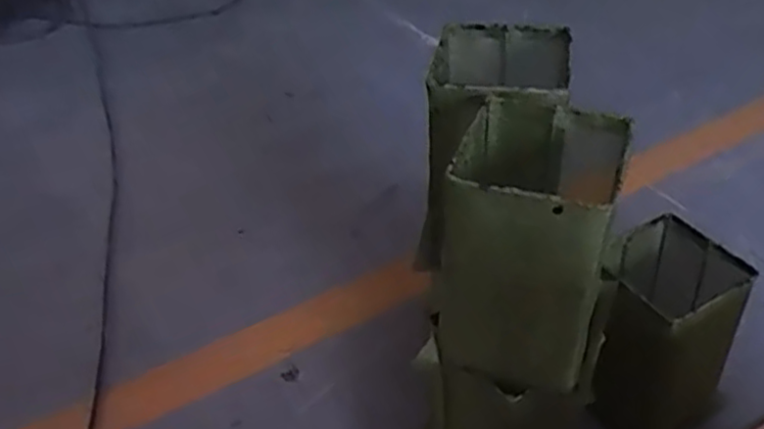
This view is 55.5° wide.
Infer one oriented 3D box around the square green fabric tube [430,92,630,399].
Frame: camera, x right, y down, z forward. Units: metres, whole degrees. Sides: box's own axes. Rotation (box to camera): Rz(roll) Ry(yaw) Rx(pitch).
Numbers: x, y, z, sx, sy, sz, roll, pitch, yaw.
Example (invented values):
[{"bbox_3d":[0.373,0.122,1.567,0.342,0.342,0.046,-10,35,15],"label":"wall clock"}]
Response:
[{"bbox_3d":[0.148,0.033,0.715,0.145,0.241,0.158,13,43,20],"label":"square green fabric tube"}]

